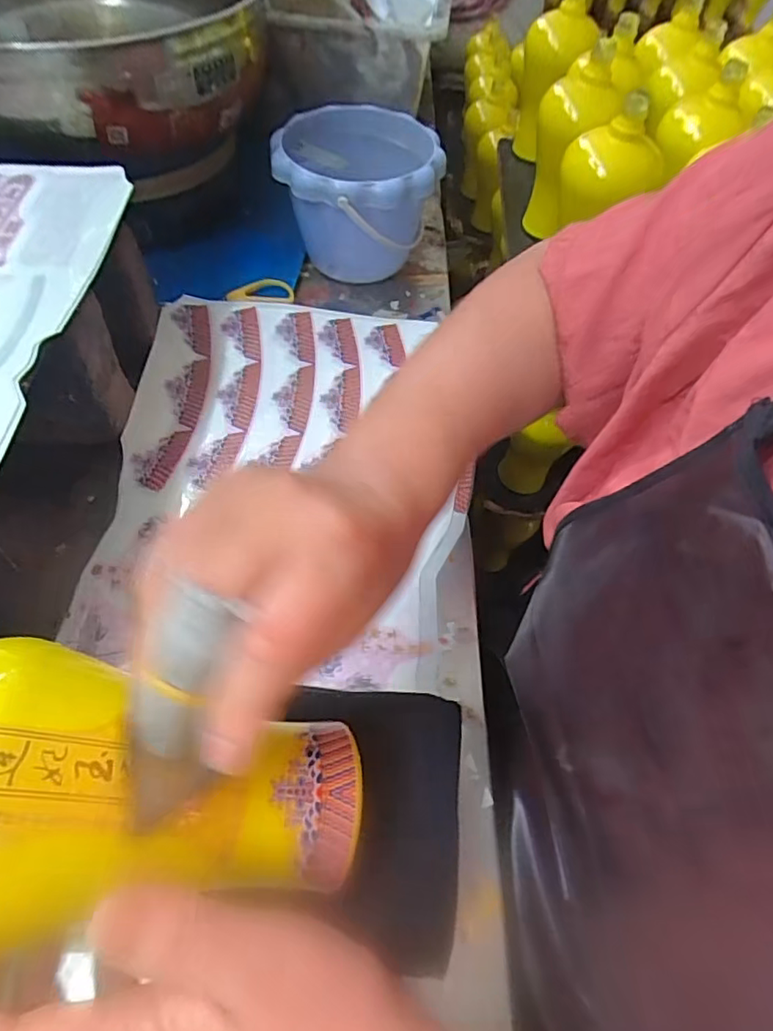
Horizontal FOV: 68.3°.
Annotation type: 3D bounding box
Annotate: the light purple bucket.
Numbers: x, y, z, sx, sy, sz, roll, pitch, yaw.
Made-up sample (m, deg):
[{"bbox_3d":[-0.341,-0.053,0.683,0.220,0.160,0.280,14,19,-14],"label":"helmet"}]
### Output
[{"bbox_3d":[-0.029,-0.301,0.562,0.148,0.119,0.149,2,57,-3],"label":"light purple bucket"}]

